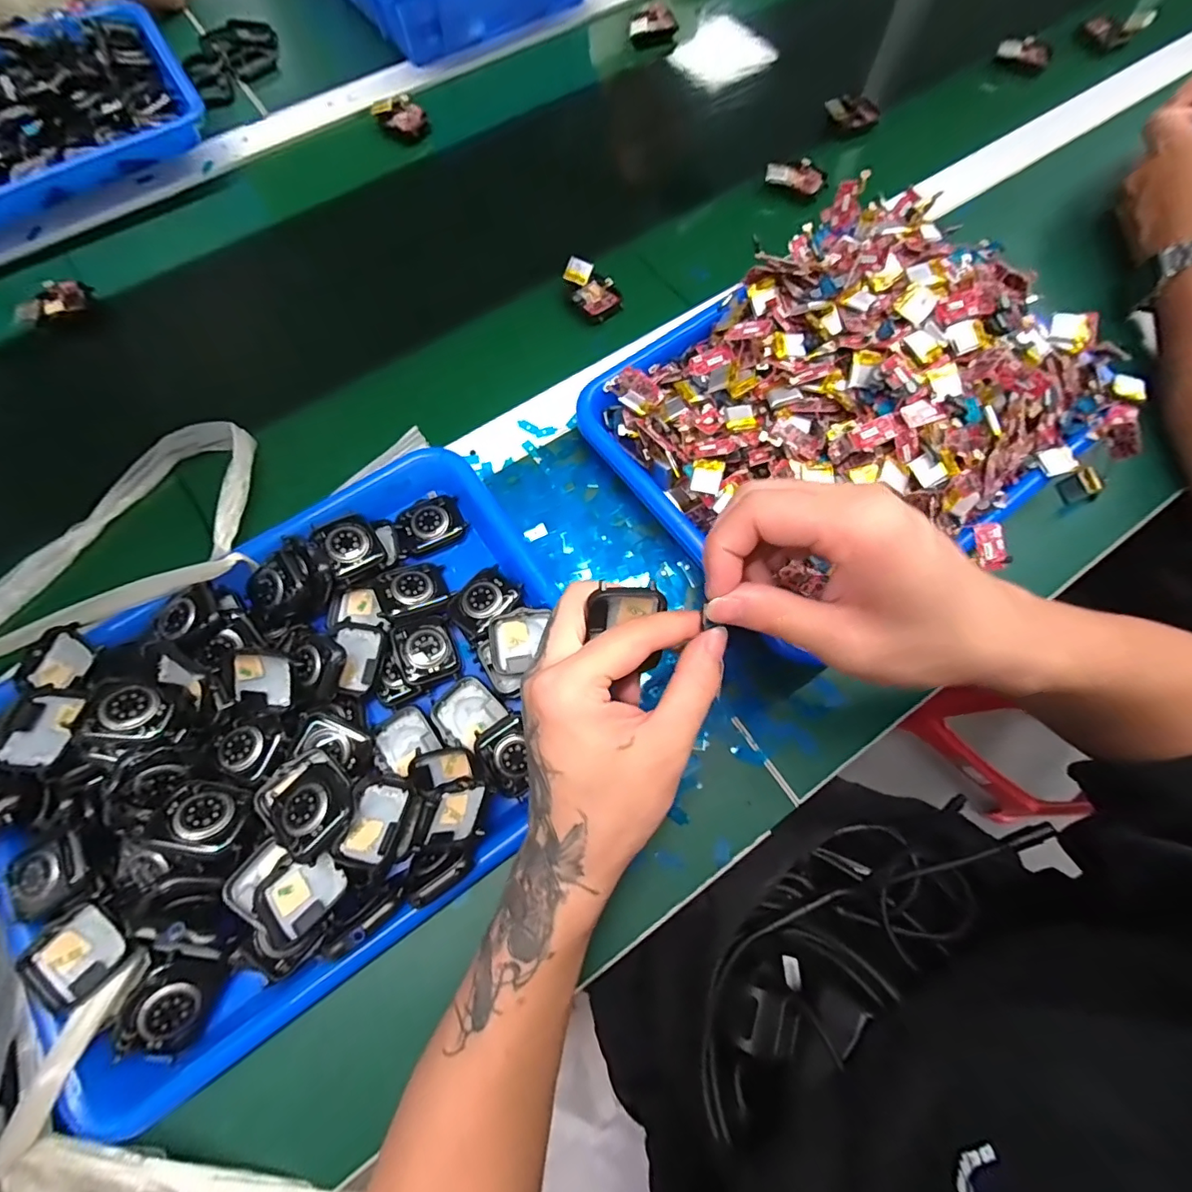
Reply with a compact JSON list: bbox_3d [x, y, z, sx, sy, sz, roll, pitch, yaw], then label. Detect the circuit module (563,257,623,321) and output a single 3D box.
[{"bbox_3d":[-0.004,-0.259,0.432,0.035,0.017,0.054,-36,76,-11],"label":"circuit module"}]

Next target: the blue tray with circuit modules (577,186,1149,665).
[{"bbox_3d":[0.183,-0.138,0.337,0.321,0.074,0.258,-37,76,-11],"label":"blue tray with circuit modules"}]

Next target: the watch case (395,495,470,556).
[{"bbox_3d":[-0.114,-0.050,0.354,0.044,0.011,0.037,-28,74,-9],"label":"watch case"}]

